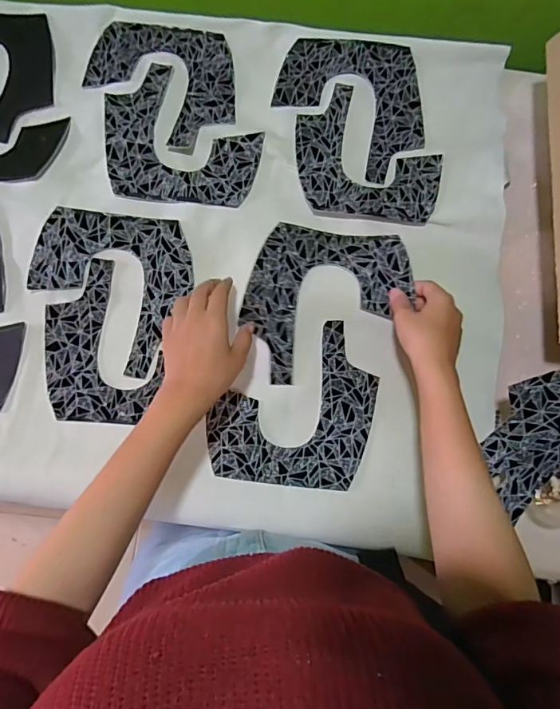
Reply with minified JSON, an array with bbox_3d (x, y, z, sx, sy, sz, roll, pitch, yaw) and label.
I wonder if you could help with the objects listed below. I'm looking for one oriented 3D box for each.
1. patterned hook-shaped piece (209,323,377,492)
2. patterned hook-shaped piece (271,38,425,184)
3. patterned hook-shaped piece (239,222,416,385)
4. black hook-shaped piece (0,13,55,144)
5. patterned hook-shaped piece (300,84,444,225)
[{"bbox_3d":[0.017,0.054,0.516,0.178,0.008,0.180,8,81,-1],"label":"patterned hook-shaped piece"},{"bbox_3d":[0.088,-0.305,0.571,0.184,0.011,0.177,6,84,-3],"label":"patterned hook-shaped piece"},{"bbox_3d":[0.050,-0.056,0.515,0.178,0.032,0.177,8,81,-1],"label":"patterned hook-shaped piece"},{"bbox_3d":[-0.373,-0.350,0.573,0.177,0.007,0.180,-1,82,-2],"label":"black hook-shaped piece"},{"bbox_3d":[0.109,-0.247,0.556,0.177,0.008,0.168,5,81,-1],"label":"patterned hook-shaped piece"}]

